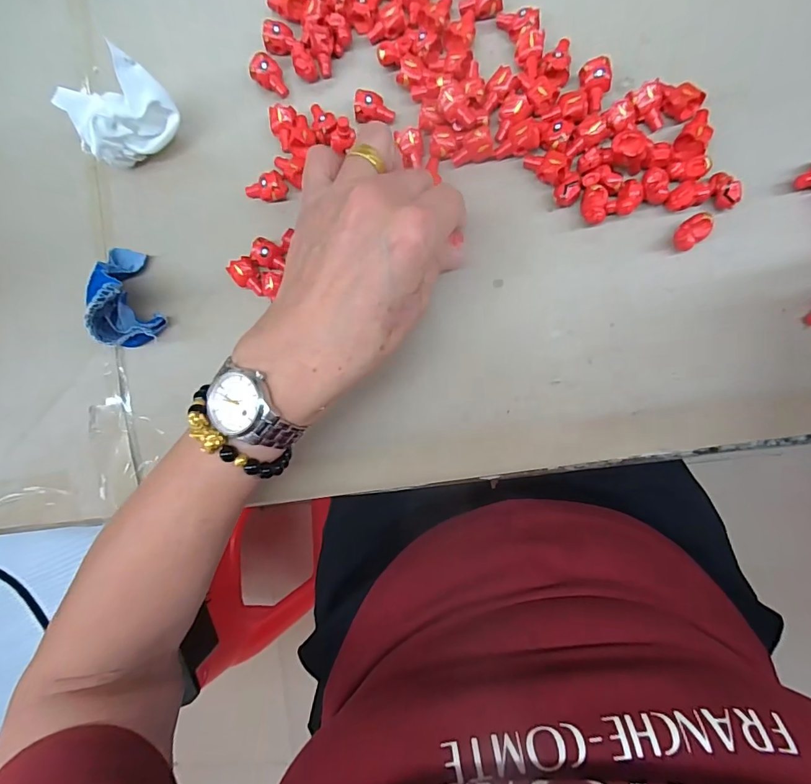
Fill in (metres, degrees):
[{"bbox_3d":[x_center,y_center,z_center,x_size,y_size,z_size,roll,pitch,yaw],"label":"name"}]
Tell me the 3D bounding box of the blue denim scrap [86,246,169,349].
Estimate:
[{"bbox_3d":[-0.180,-0.065,0.276,0.027,0.046,0.068,-21,86,7],"label":"blue denim scrap"}]

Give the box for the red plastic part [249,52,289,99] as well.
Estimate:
[{"bbox_3d":[-0.085,-0.197,0.281,0.017,0.019,0.023,-31,84,7],"label":"red plastic part"}]

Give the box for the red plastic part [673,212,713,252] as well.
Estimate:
[{"bbox_3d":[0.157,-0.087,0.244,0.018,0.015,0.013,-41,83,5],"label":"red plastic part"}]

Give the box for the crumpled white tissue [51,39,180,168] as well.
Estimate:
[{"bbox_3d":[-0.173,-0.172,0.275,0.059,0.054,0.040,-34,85,6],"label":"crumpled white tissue"}]

